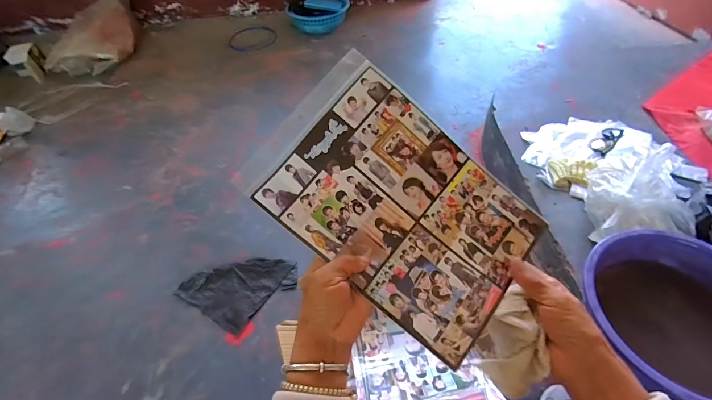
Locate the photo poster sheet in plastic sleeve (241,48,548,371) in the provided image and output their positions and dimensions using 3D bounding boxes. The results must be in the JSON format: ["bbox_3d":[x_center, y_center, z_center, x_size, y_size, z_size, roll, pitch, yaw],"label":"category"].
[{"bbox_3d":[0.043,0.000,0.344,0.271,0.025,0.184,41,82,-1],"label":"photo poster sheet in plastic sleeve"}]

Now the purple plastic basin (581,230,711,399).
[{"bbox_3d":[0.517,0.193,0.558,0.277,0.102,0.282,-2,51,3],"label":"purple plastic basin"}]

